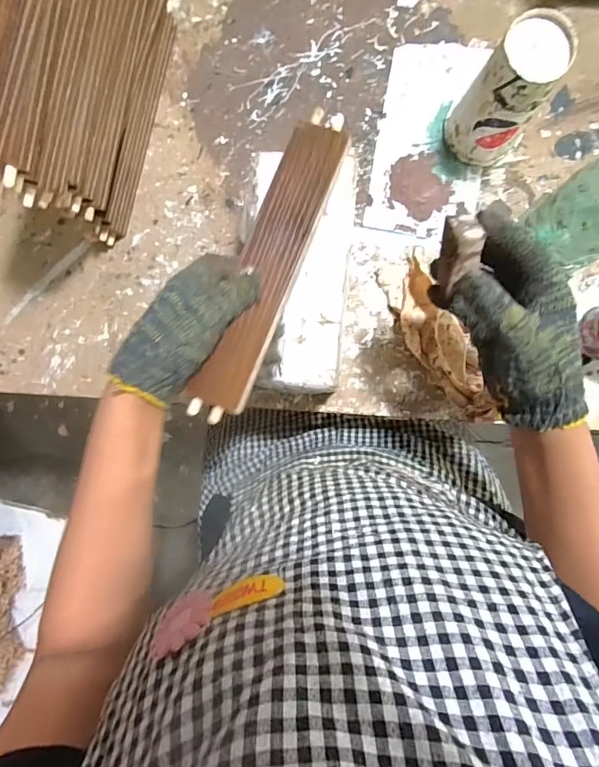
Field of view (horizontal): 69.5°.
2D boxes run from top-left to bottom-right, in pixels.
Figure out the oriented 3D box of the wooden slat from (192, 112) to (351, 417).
[{"bbox_3d":[-0.025,-0.102,0.369,0.050,0.012,0.277,20,87,1],"label":"wooden slat"}]

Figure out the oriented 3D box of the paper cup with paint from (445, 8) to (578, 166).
[{"bbox_3d":[0.208,-0.286,0.437,0.073,0.126,0.077,1,97,5],"label":"paper cup with paint"}]

